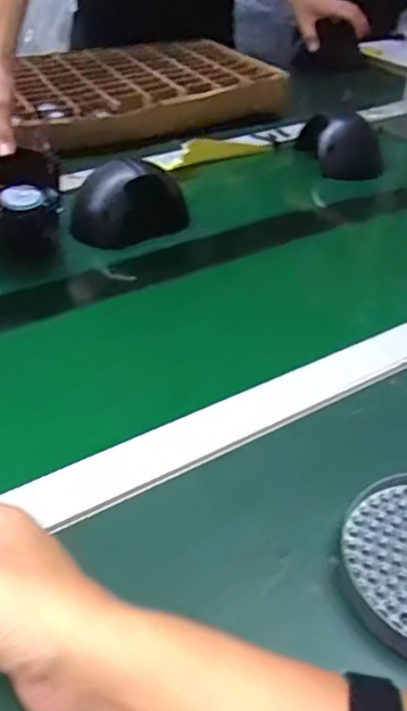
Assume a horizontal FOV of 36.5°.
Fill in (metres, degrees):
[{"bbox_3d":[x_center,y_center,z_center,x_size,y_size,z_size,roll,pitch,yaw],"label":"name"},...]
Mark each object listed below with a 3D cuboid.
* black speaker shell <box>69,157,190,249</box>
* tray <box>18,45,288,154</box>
[{"bbox_3d":[-0.080,-0.165,0.656,0.086,0.072,0.101,28,47,28],"label":"black speaker shell"},{"bbox_3d":[-0.114,-0.393,0.931,0.418,0.065,0.300,-20,45,-23],"label":"tray"}]

